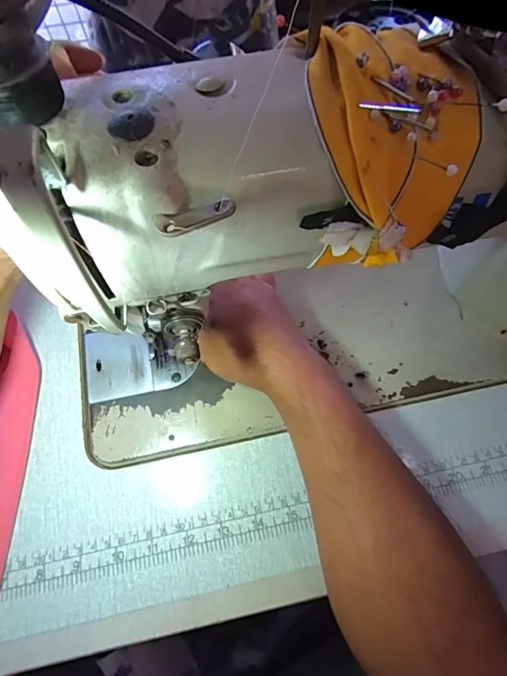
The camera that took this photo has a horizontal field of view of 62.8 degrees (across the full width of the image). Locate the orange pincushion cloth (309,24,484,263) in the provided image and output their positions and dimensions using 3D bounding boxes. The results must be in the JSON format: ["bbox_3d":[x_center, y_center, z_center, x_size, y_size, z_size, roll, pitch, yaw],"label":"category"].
[{"bbox_3d":[0.055,-0.083,0.176,0.064,0.049,0.085,-4,67,1],"label":"orange pincushion cloth"}]

